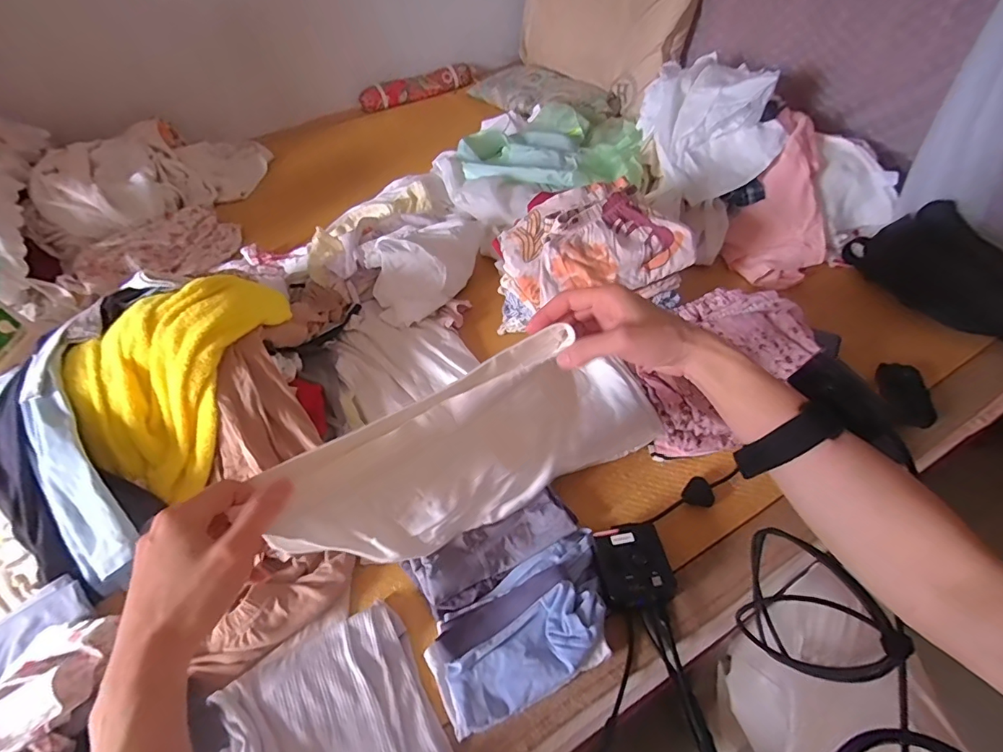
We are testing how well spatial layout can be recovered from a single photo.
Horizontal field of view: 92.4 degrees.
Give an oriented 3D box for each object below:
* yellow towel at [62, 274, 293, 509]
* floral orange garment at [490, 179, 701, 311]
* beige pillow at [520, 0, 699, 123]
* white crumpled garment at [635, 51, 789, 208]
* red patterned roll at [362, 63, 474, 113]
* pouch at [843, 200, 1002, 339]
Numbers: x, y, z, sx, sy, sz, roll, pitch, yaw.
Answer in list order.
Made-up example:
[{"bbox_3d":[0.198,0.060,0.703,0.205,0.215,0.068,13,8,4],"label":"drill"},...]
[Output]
[{"bbox_3d":[-0.455,-0.005,0.692,0.196,0.191,0.310,7,49,11],"label":"yellow towel"},{"bbox_3d":[0.144,-0.210,0.767,0.272,0.097,0.180,-16,49,-9],"label":"floral orange garment"},{"bbox_3d":[0.308,-1.105,1.486,0.140,0.363,0.741,-18,50,-27],"label":"beige pillow"},{"bbox_3d":[0.446,-0.539,1.016,0.233,0.144,0.383,-4,48,1],"label":"white crumpled garment"},{"bbox_3d":[-0.293,-1.011,1.679,0.408,0.062,0.070,-28,52,-18],"label":"red patterned roll"},{"bbox_3d":[0.750,-0.167,0.805,0.069,0.169,0.318,-22,50,-14],"label":"pouch"}]

